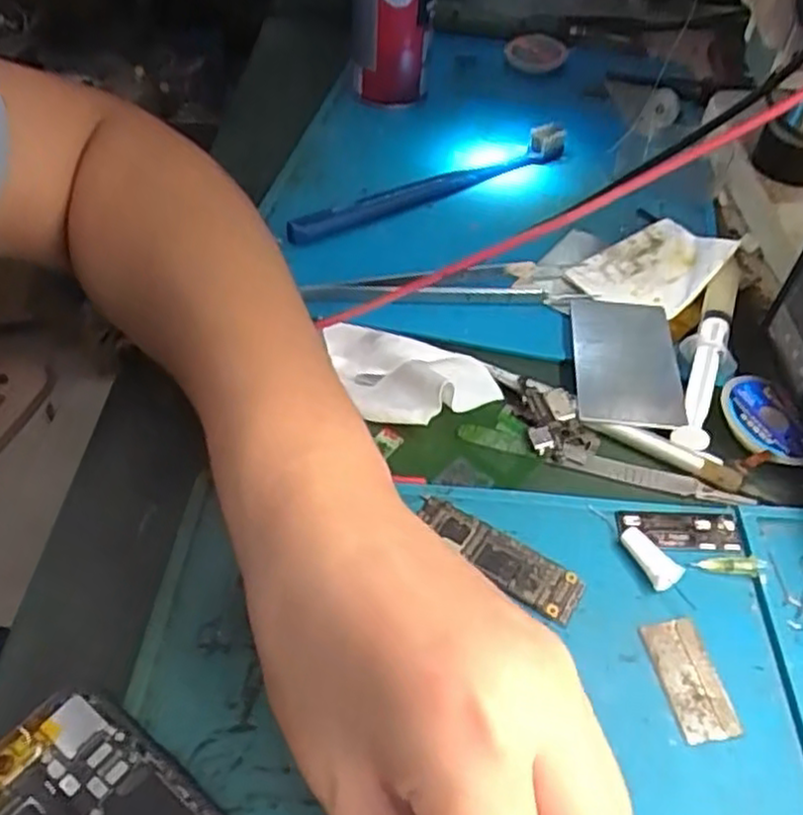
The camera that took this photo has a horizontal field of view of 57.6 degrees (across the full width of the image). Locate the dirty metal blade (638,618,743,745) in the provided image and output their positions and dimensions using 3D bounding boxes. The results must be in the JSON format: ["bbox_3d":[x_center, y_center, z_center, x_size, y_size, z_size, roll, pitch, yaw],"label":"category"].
[{"bbox_3d":[0.093,0.087,0.235,0.018,0.004,0.037,-7,48,-9],"label":"dirty metal blade"}]

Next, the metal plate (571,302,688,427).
[{"bbox_3d":[0.099,-0.022,0.325,0.043,0.004,0.076,2,47,8],"label":"metal plate"}]

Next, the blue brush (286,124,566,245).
[{"bbox_3d":[0.018,-0.126,0.415,0.181,0.025,0.027,-26,53,-24],"label":"blue brush"}]

